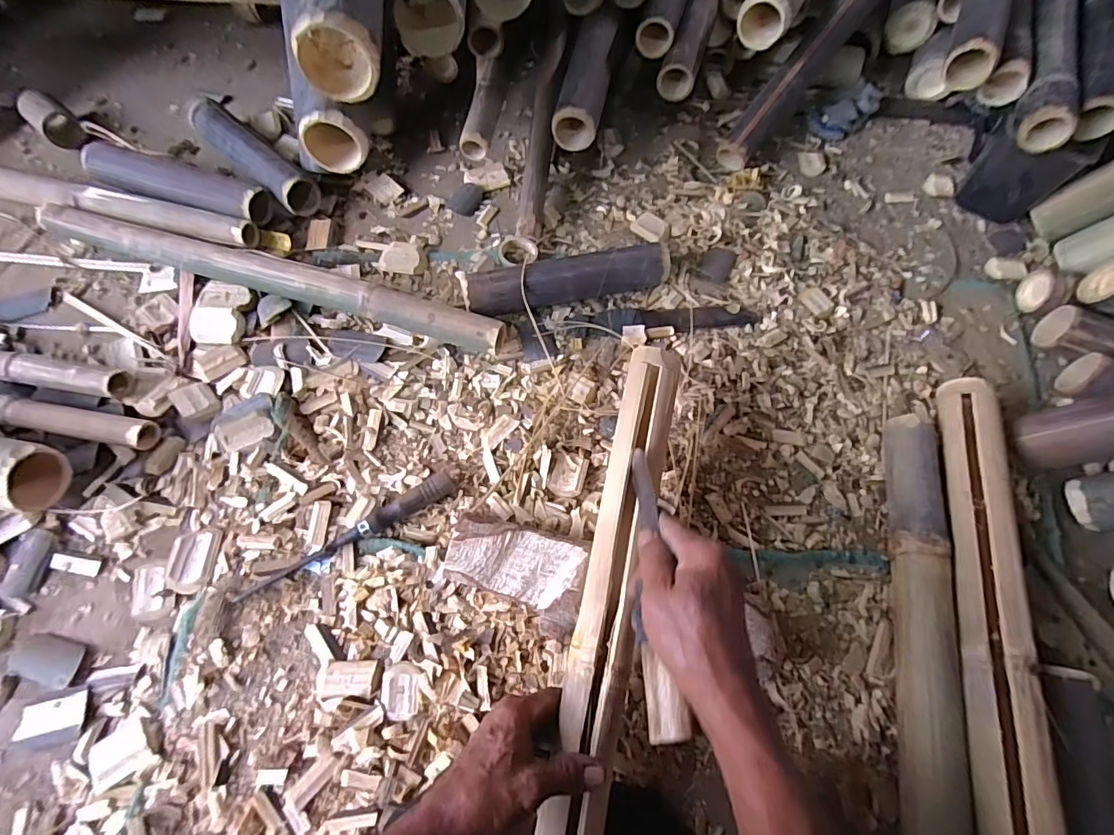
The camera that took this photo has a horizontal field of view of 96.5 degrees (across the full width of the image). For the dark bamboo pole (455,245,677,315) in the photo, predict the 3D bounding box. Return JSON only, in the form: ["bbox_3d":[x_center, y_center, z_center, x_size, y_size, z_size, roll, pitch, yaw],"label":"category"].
[{"bbox_3d":[0.014,-0.174,0.650,0.266,0.058,0.056,-12,68,-7],"label":"dark bamboo pole"}]

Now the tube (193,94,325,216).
[{"bbox_3d":[-0.441,-0.378,0.729,0.230,0.059,0.053,40,72,14],"label":"tube"}]

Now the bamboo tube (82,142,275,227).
[{"bbox_3d":[-0.543,-0.324,0.703,0.264,0.047,0.062,14,68,4],"label":"bamboo tube"}]

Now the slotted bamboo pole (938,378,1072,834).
[{"bbox_3d":[0.410,0.231,0.453,0.053,0.063,0.624,13,68,4],"label":"slotted bamboo pole"}]

